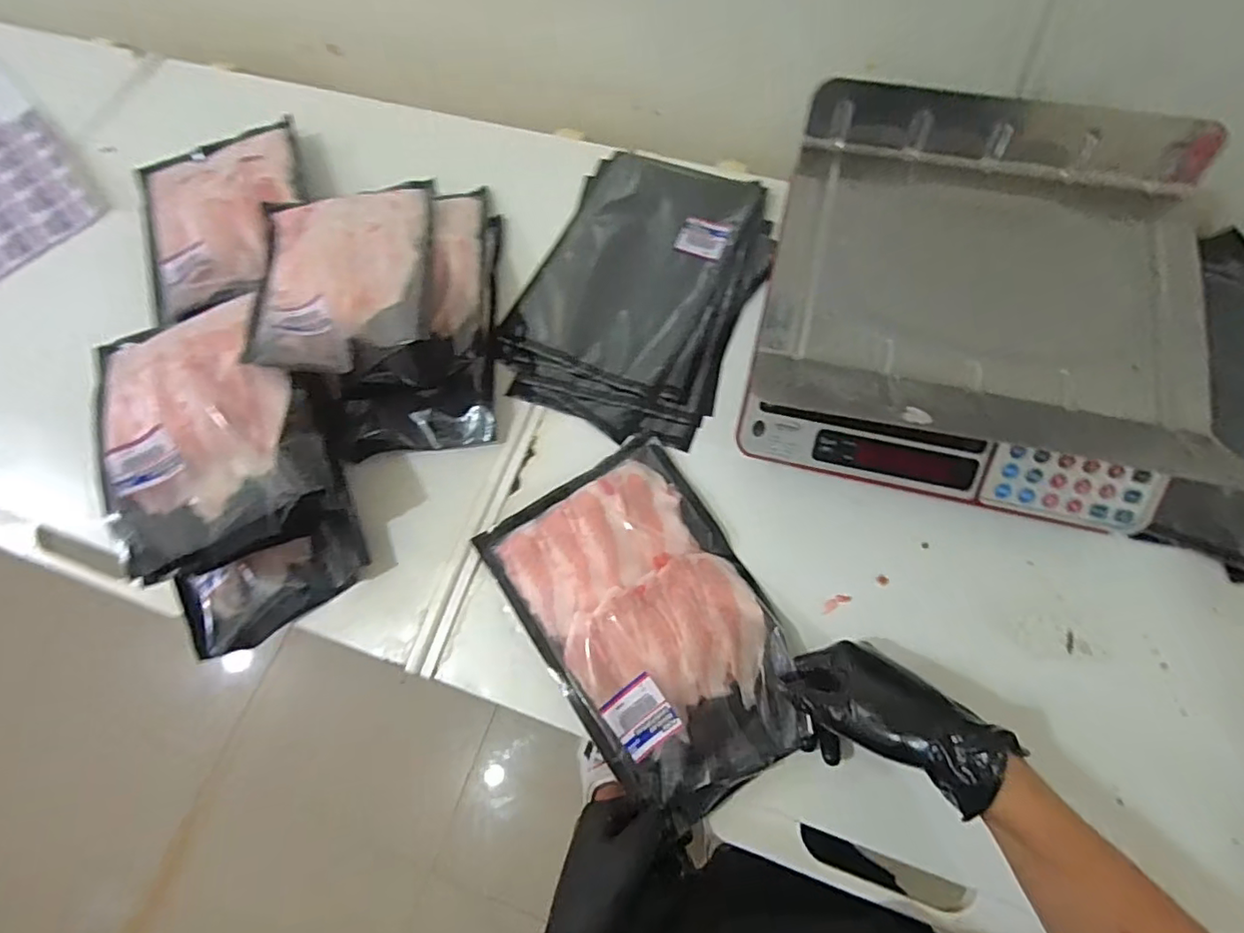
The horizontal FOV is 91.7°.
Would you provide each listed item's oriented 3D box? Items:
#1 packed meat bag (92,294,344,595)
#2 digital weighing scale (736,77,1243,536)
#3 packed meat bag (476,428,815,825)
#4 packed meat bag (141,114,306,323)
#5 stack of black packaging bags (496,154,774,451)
[{"bbox_3d":[-0.385,-0.050,0.555,0.185,0.060,0.289,-27,67,-9],"label":"packed meat bag"},{"bbox_3d":[0.308,-0.150,0.539,0.348,0.127,0.339,11,67,8],"label":"digital weighing scale"},{"bbox_3d":[0.027,0.125,0.526,0.190,0.030,0.289,-32,72,-13],"label":"packed meat bag"},{"bbox_3d":[-0.457,-0.282,0.692,0.192,0.039,0.291,-19,66,-5],"label":"packed meat bag"},{"bbox_3d":[0.021,-0.201,0.665,0.237,0.031,0.343,21,69,12],"label":"stack of black packaging bags"}]

